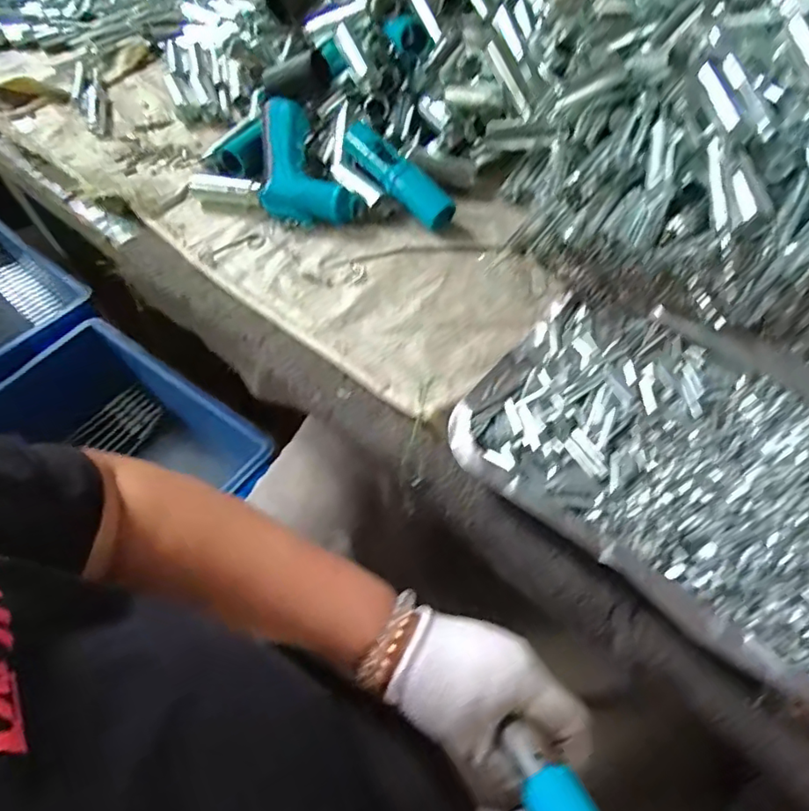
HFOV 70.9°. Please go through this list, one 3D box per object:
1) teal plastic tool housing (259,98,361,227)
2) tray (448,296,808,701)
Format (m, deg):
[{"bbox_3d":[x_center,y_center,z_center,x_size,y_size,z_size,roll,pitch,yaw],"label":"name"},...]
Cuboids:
[{"bbox_3d":[-0.097,-0.207,0.497,0.068,0.025,0.122,-26,85,-15],"label":"teal plastic tool housing"},{"bbox_3d":[0.170,0.028,0.339,0.246,0.025,0.177,33,66,24],"label":"tray"}]

